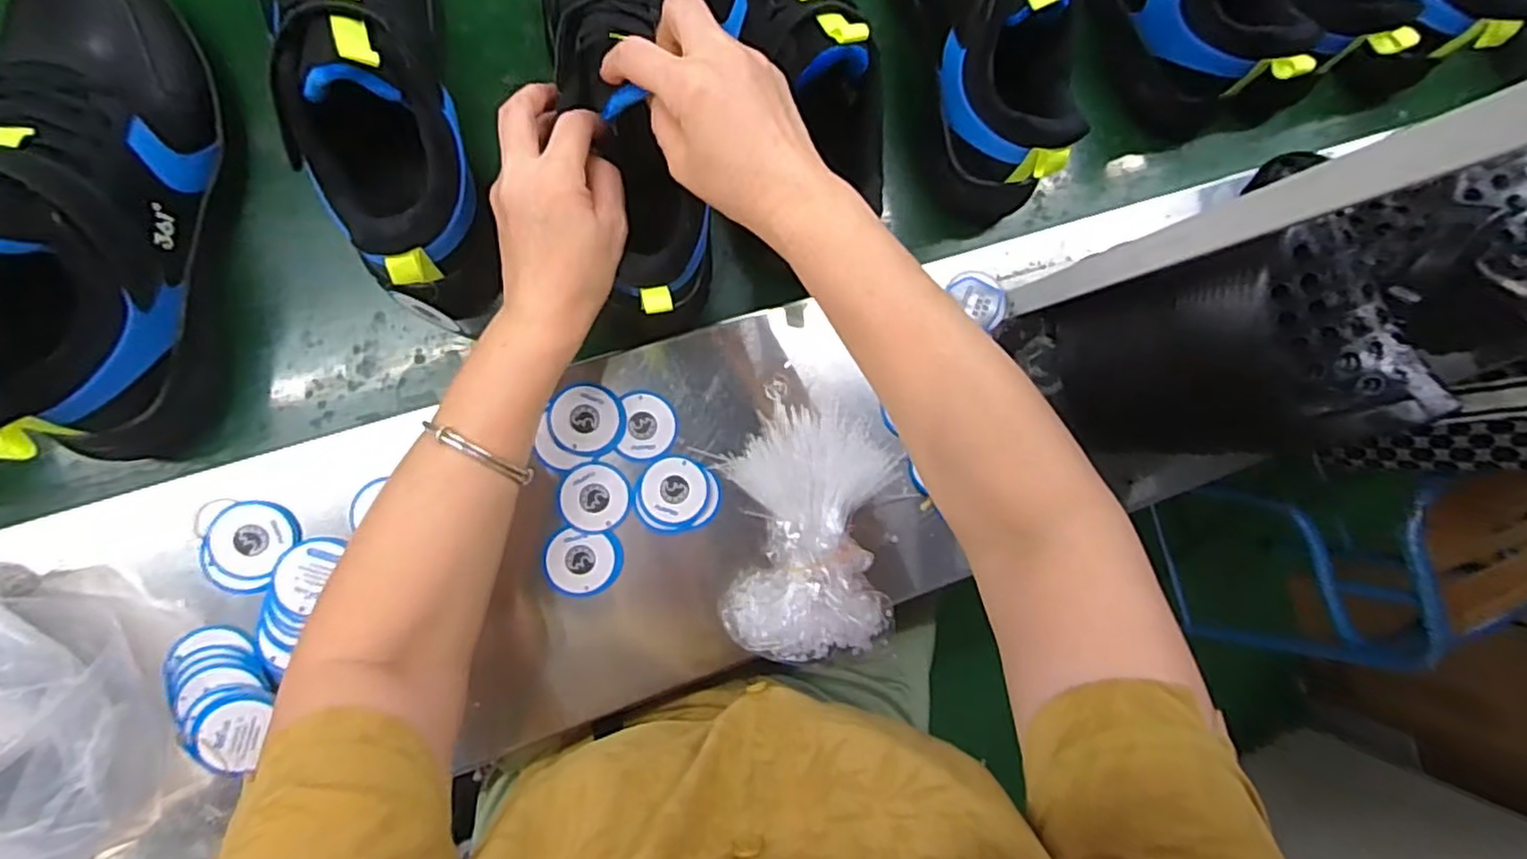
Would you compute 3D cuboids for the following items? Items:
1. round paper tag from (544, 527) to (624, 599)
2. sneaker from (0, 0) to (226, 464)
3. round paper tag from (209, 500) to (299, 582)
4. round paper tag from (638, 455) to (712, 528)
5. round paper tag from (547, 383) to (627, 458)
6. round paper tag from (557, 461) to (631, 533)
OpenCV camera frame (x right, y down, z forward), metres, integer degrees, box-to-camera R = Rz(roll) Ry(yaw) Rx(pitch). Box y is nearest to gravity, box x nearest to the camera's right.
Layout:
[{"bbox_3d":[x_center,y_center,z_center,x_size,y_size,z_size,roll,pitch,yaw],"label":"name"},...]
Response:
[{"bbox_3d":[-0.121,0.090,0.454,0.049,0.008,0.044,7,87,-9],"label":"round paper tag"},{"bbox_3d":[-0.380,-0.129,0.386,0.089,0.127,0.291,1,88,-10],"label":"sneaker"},{"bbox_3d":[-0.316,0.067,0.415,0.041,0.006,0.048,42,79,-15],"label":"round paper tag"},{"bbox_3d":[-0.061,0.042,0.464,0.048,0.004,0.047,0,88,-10],"label":"round paper tag"},{"bbox_3d":[-0.121,-0.006,0.464,0.050,0.004,0.048,8,89,-13],"label":"round paper tag"},{"bbox_3d":[-0.113,0.046,0.455,0.045,0.004,0.046,0,88,-10],"label":"round paper tag"}]

